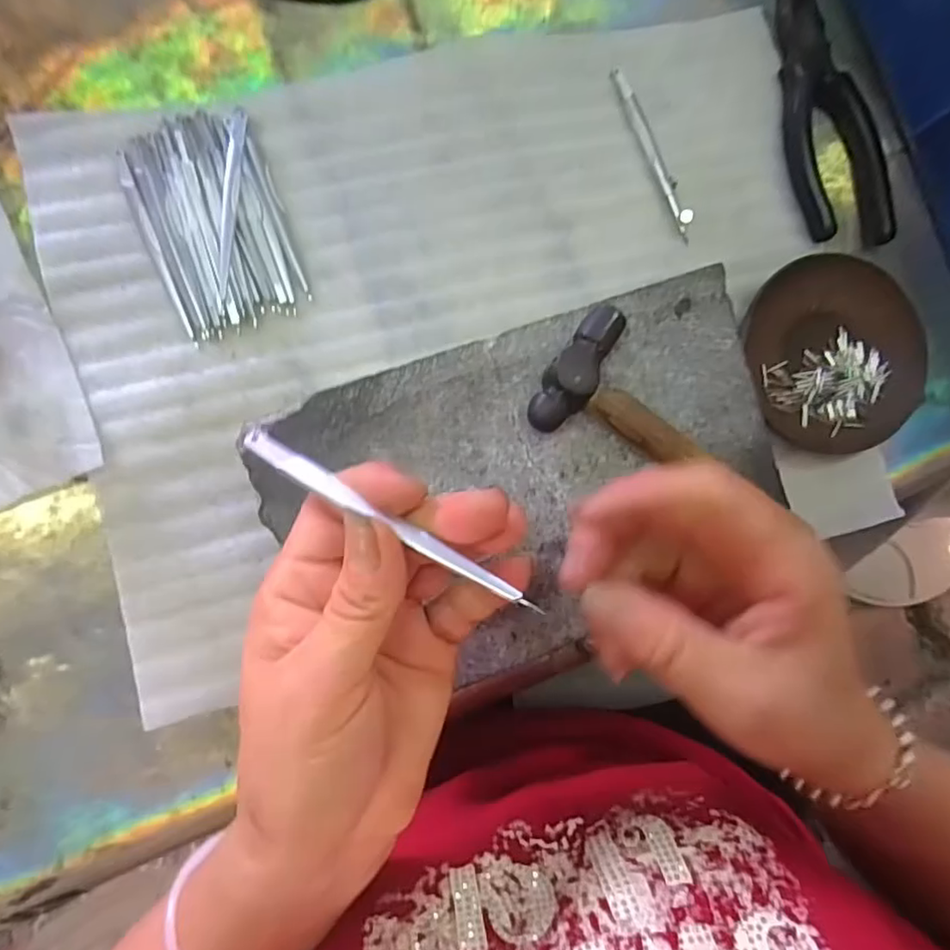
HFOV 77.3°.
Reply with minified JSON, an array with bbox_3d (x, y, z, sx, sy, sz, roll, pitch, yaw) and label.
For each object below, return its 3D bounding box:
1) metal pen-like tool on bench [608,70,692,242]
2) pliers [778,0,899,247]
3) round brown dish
[{"bbox_3d":[0.106,-0.189,0.348,0.009,0.007,0.106,-25,92,-8],"label":"metal pen-like tool on bench"},{"bbox_3d":[0.214,-0.219,0.361,0.053,0.012,0.160,-12,90,-8],"label":"pliers"},{"bbox_3d":[0.217,-0.072,0.357,0.102,0.014,0.114,-20,91,-8],"label":"round brown dish"}]

